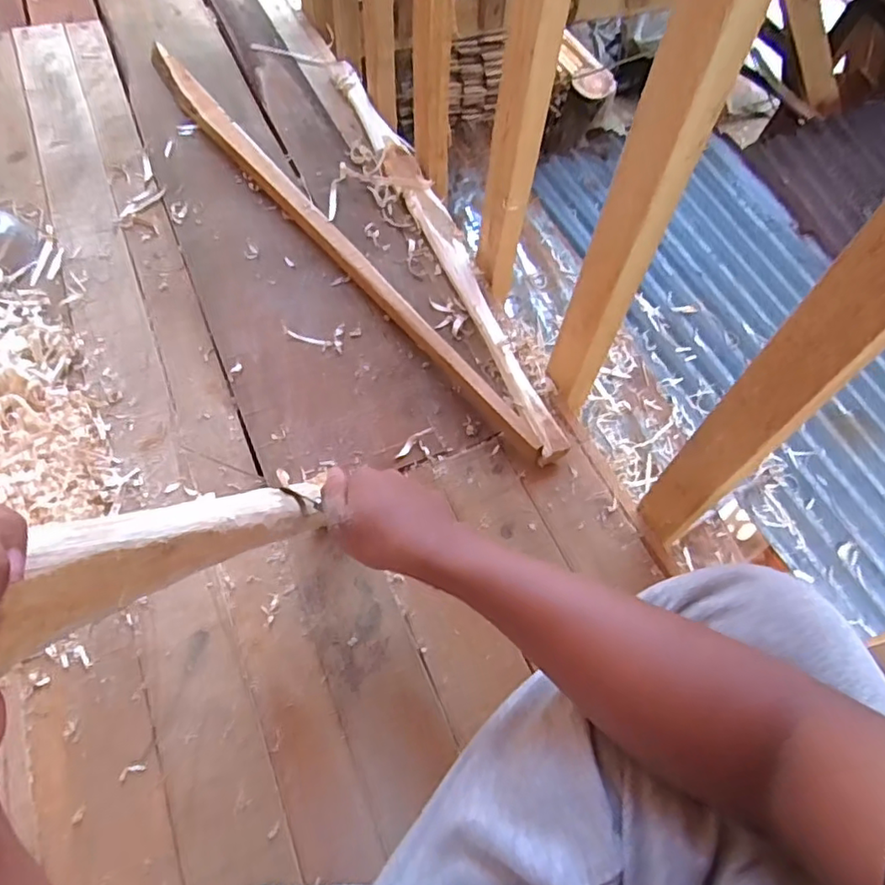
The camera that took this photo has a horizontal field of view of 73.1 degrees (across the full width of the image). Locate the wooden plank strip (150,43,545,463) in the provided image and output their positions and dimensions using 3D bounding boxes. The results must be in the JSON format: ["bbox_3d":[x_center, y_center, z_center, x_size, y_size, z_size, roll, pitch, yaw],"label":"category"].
[{"bbox_3d":[-0.186,-0.311,0.818,0.036,0.038,0.926,-33,67,-21],"label":"wooden plank strip"}]

